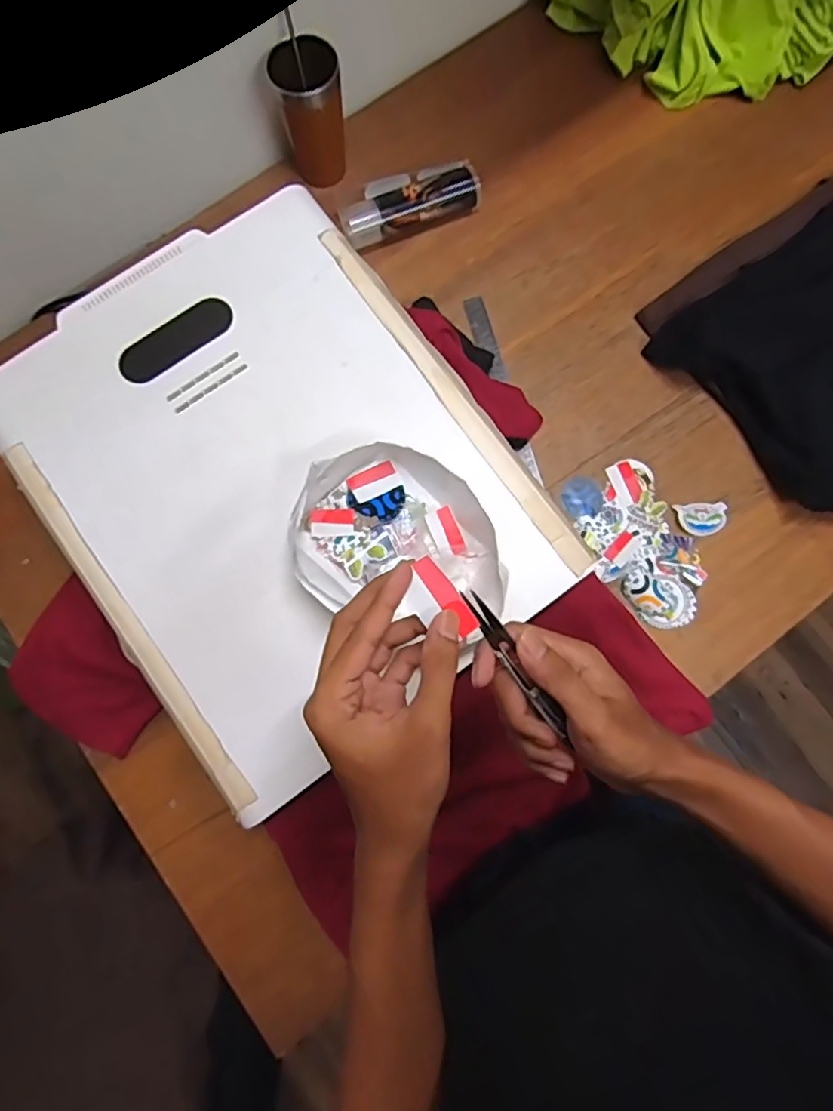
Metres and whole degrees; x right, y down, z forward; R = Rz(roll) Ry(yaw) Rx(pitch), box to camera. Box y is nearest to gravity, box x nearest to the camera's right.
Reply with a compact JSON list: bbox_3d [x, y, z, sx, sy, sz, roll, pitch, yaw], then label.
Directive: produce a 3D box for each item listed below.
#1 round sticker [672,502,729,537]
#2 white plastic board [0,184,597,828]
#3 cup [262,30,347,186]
[{"bbox_3d":[0.347,-0.045,0.724,0.062,0.006,0.040,-3,79,-1],"label":"round sticker"},{"bbox_3d":[-0.135,-0.082,0.563,0.395,0.023,0.492,-35,81,-7],"label":"white plastic board"},{"bbox_3d":[-0.130,-0.549,0.741,0.076,0.135,0.071,0,79,0],"label":"cup"}]

